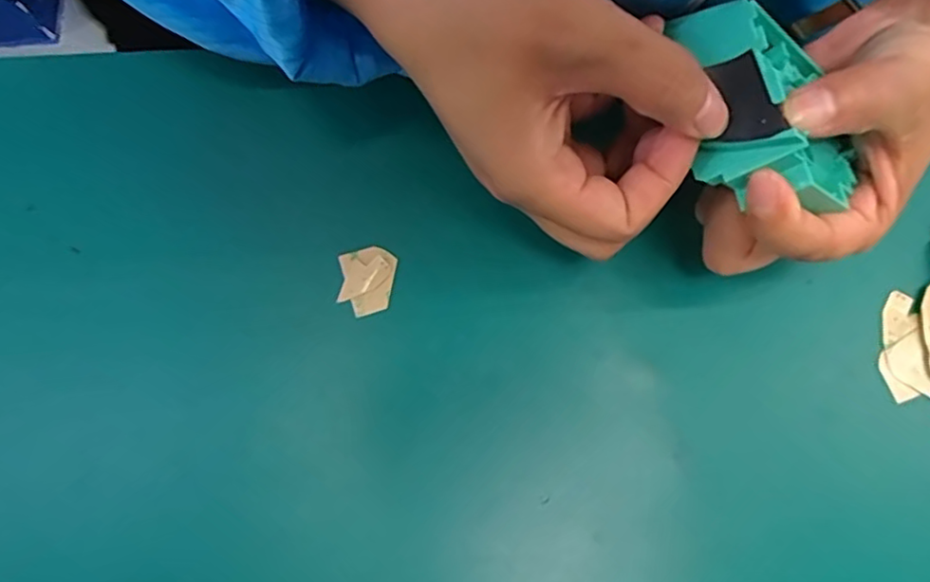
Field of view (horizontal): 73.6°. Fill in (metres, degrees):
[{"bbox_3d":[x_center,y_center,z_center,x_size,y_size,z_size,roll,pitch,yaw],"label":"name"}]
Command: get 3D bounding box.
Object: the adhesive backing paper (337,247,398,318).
[{"bbox_3d":[-0.043,-0.005,0.274,0.024,0.004,0.030,0,70,-1],"label":"adhesive backing paper"}]

